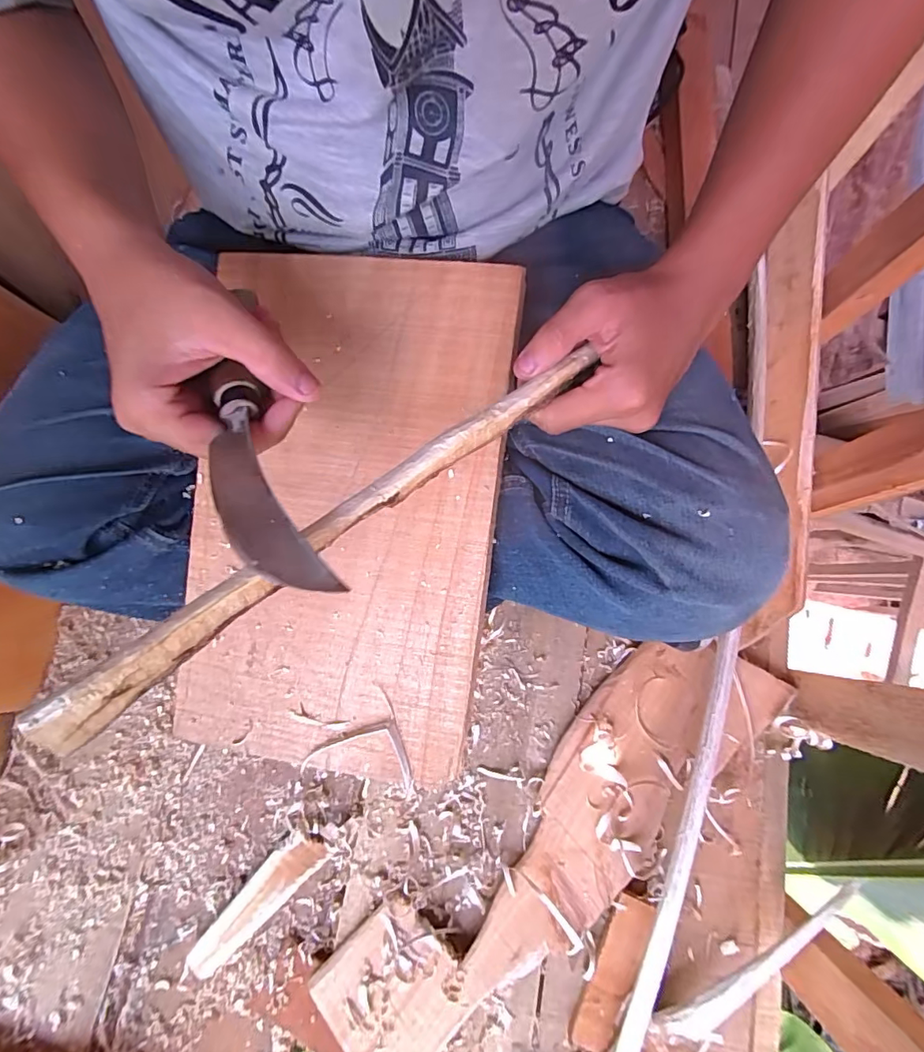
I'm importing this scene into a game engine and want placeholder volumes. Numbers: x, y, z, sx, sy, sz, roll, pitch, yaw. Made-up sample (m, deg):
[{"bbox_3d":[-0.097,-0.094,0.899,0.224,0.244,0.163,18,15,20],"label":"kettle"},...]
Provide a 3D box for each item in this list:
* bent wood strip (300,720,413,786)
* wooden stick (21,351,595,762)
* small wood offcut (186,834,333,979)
[{"bbox_3d":[-0.066,0.140,0.314,0.072,0.015,0.036,5,79,2],"label":"bent wood strip"},{"bbox_3d":[-0.031,-0.015,0.212,0.277,0.015,0.014,-39,80,-27],"label":"wooden stick"},{"bbox_3d":[-0.176,0.325,0.430,0.037,0.015,0.140,44,83,8],"label":"small wood offcut"}]

